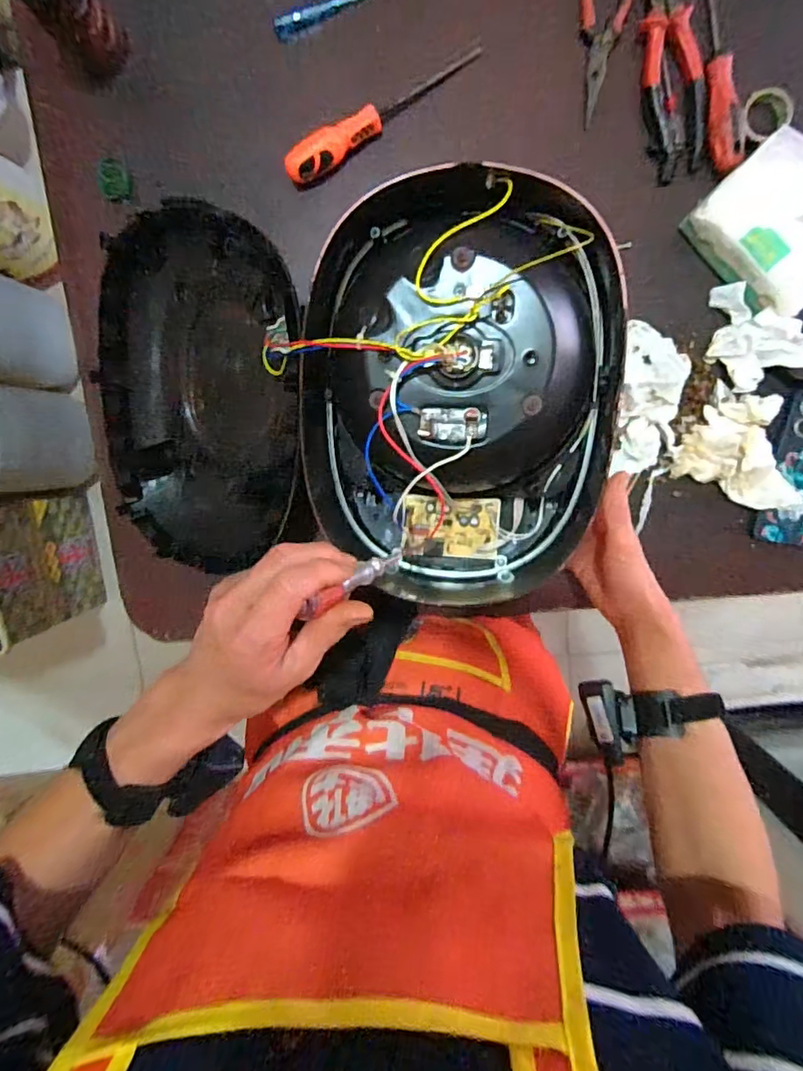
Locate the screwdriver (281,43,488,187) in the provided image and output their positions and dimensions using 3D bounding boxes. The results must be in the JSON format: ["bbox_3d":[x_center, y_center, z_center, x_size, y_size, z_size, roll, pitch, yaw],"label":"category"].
[{"bbox_3d":[-0.021,-0.437,0.548,0.224,0.032,0.033,-32,96,8],"label":"screwdriver"}]

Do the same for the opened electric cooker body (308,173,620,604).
[{"bbox_3d":[0.043,-0.088,0.482,0.282,0.161,0.346,12,100,1],"label":"opened electric cooker body"}]

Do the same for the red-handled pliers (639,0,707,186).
[{"bbox_3d":[0.265,-0.466,0.519,0.054,0.019,0.209,-7,99,5],"label":"red-handled pliers"}]

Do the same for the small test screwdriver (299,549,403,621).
[{"bbox_3d":[-0.028,0.030,0.359,0.009,0.111,0.014,-11,99,31],"label":"small test screwdriver"}]

